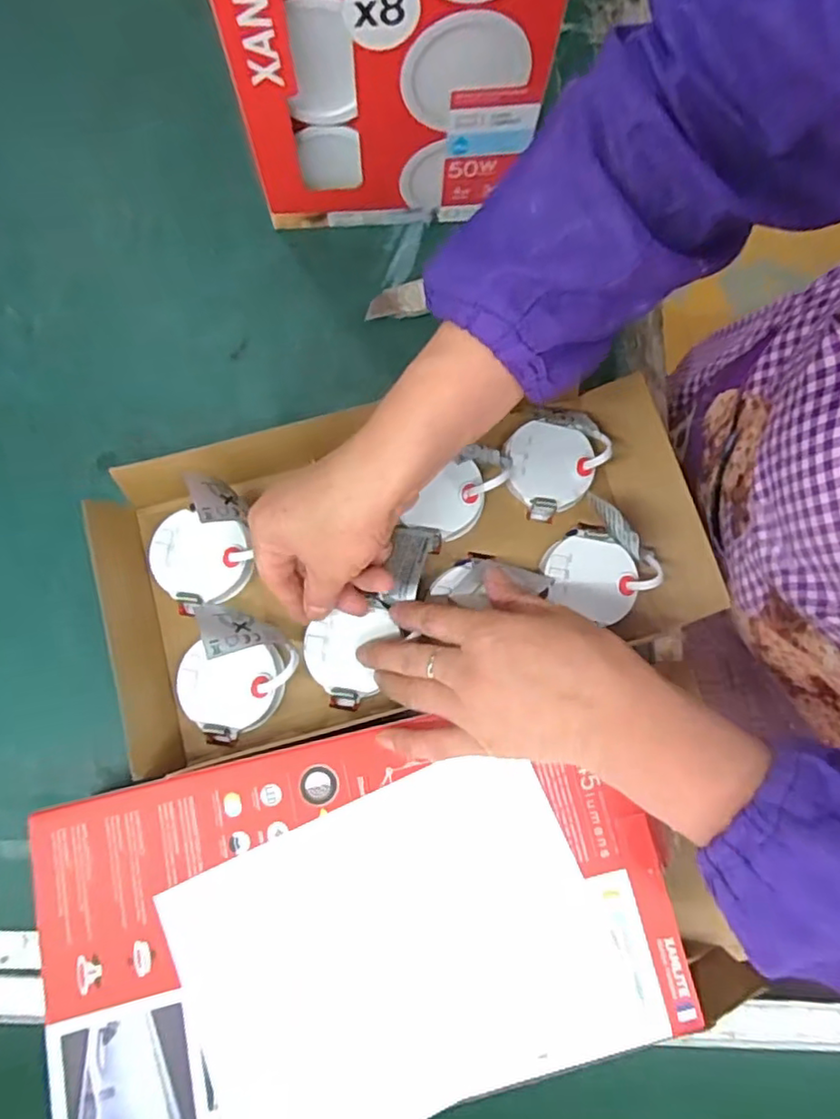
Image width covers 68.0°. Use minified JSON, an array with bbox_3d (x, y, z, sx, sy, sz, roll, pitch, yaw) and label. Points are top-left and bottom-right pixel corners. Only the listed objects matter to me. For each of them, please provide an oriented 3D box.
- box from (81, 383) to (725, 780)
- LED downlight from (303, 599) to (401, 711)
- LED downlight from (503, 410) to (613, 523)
[{"bbox_3d":[-0.009,-0.007,0.391,0.371,0.047,0.191,-14,79,-6],"label":"box"},{"bbox_3d":[-0.040,0.061,0.387,0.055,0.018,0.054,-19,80,-4],"label":"LED downlight"},{"bbox_3d":[0.087,-0.065,0.407,0.057,0.024,0.066,42,81,7],"label":"LED downlight"}]

